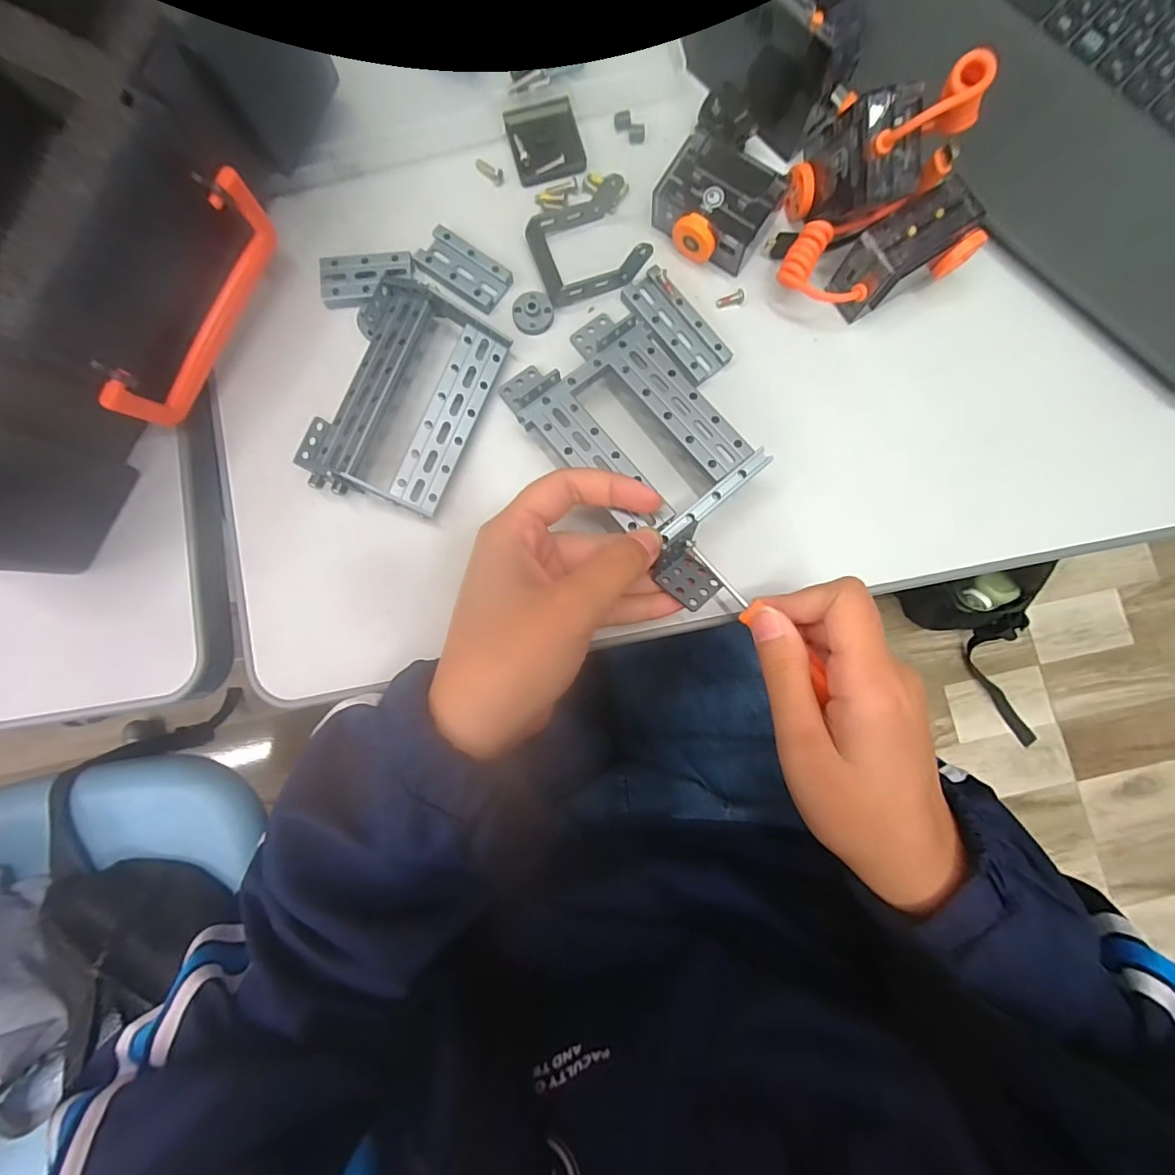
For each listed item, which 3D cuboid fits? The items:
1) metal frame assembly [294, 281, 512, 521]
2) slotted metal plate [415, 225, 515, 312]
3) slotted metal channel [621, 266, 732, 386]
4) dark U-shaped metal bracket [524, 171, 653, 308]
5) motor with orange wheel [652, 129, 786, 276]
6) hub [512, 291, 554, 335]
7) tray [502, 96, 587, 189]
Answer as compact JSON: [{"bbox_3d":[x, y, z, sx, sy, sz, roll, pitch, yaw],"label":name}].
[{"bbox_3d":[-0.091,-0.094,0.253,0.068,0.037,0.107,22,85,2],"label":"metal frame assembly"},{"bbox_3d":[-0.066,-0.169,0.272,0.048,0.013,0.027,38,86,4],"label":"slotted metal plate"},{"bbox_3d":[0.046,-0.137,0.267,0.026,0.010,0.063,-39,85,-3],"label":"slotted metal channel"},{"bbox_3d":[-0.001,-0.181,0.266,0.055,0.018,0.048,-20,85,-2],"label":"dark U-shaped metal bracket"},{"bbox_3d":[0.065,-0.197,0.263,0.054,0.025,0.048,36,85,3],"label":"motor with orange wheel"},{"bbox_3d":[-0.029,-0.146,0.269,0.021,0.005,0.021,0,84,0],"label":"hub"},{"bbox_3d":[-0.023,-0.244,0.277,0.037,0.004,0.043,-15,84,-1],"label":"tray"}]

